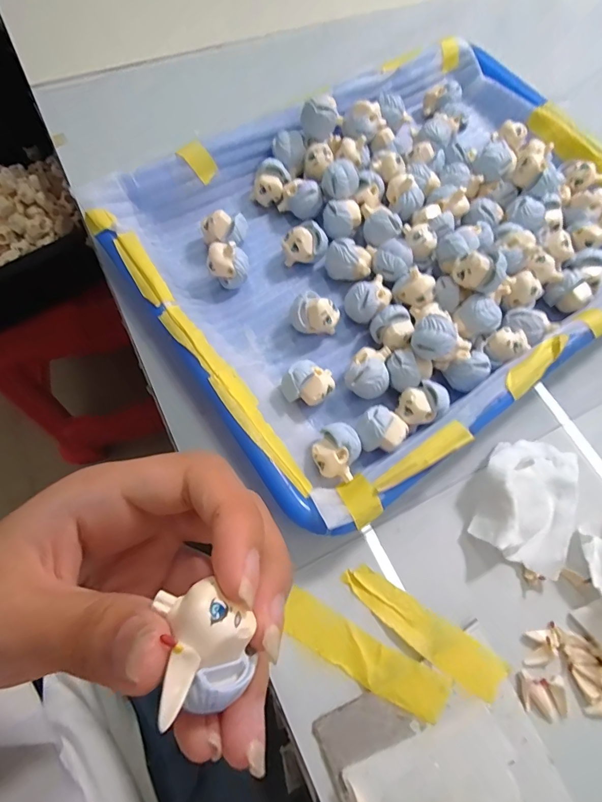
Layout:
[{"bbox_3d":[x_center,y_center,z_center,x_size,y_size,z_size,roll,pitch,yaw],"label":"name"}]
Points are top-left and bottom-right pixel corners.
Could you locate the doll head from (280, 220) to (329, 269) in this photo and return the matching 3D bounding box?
[{"bbox_3d":[0.002,-0.098,0.254,0.027,0.024,0.018,-2,69,-4],"label":"doll head"}]

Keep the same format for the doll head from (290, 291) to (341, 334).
[{"bbox_3d":[0.008,-0.050,0.236,0.027,0.023,0.019,21,69,5],"label":"doll head"}]

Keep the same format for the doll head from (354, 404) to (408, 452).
[{"bbox_3d":[0.041,0.017,0.213,0.024,0.024,0.023,1,69,-3],"label":"doll head"}]

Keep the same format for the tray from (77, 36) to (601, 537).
[{"bbox_3d":[0.068,-0.109,0.258,0.330,0.031,0.248,-34,74,-15],"label":"tray"}]

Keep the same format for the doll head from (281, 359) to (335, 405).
[{"bbox_3d":[0.003,-0.008,0.220,0.023,0.022,0.024,1,69,-3],"label":"doll head"}]

